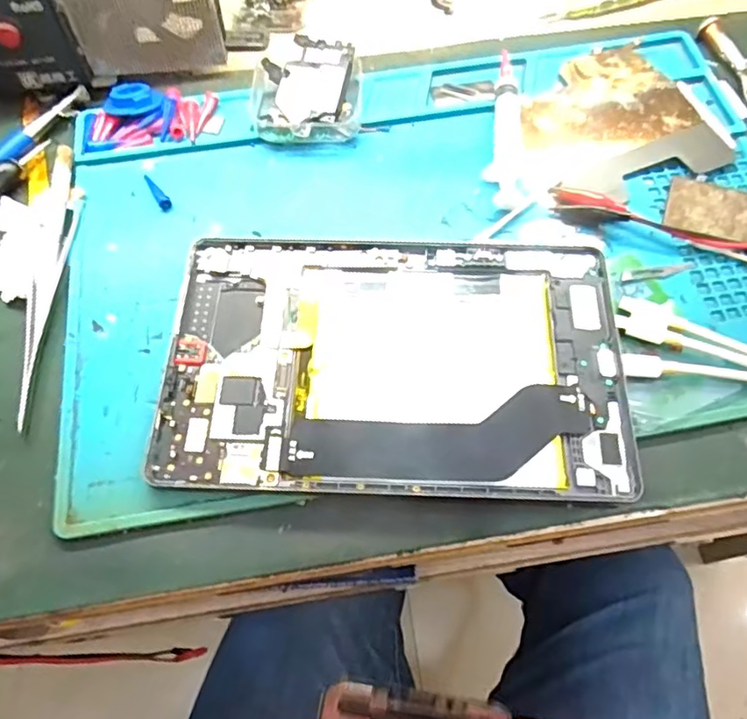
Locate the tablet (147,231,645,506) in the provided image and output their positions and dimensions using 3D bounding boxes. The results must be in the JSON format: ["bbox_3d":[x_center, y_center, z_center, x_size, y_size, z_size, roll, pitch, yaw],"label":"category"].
[{"bbox_3d":[0.010,0.000,0.277,0.204,0.008,0.126,2,65,2],"label":"tablet"}]

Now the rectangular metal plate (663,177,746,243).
[{"bbox_3d":[0.186,-0.076,0.314,0.060,0.004,0.037,19,67,9],"label":"rectangular metal plate"}]

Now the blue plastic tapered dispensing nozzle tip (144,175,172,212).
[{"bbox_3d":[-0.118,-0.092,0.325,0.006,0.004,0.028,-28,68,-12],"label":"blue plastic tapered dispensing nozzle tip"}]

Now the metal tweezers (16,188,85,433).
[{"bbox_3d":[-0.162,-0.031,0.295,0.011,0.007,0.136,-1,65,1],"label":"metal tweezers"}]

